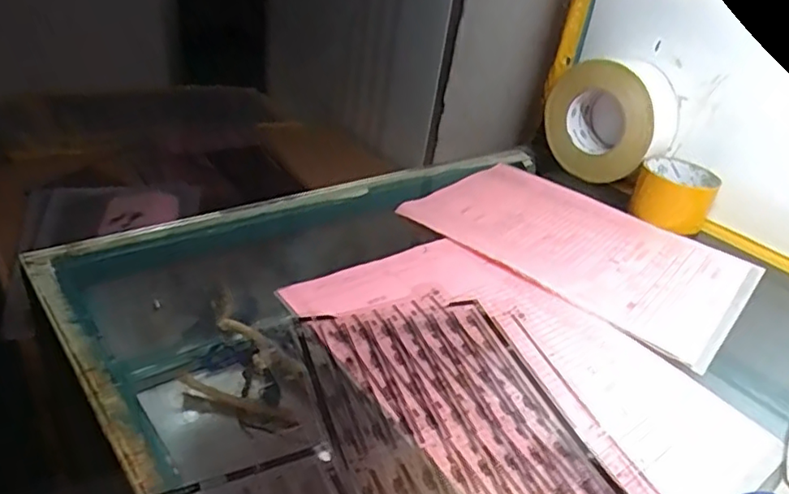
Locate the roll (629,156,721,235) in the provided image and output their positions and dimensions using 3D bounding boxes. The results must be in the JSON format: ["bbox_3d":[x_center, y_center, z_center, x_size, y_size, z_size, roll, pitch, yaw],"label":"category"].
[{"bbox_3d":[0.309,-0.059,0.659,0.080,0.048,0.080,24,34,24],"label":"roll"}]

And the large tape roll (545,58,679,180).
[{"bbox_3d":[0.253,-0.149,0.709,0.068,0.131,0.141,-16,39,-36],"label":"large tape roll"}]

